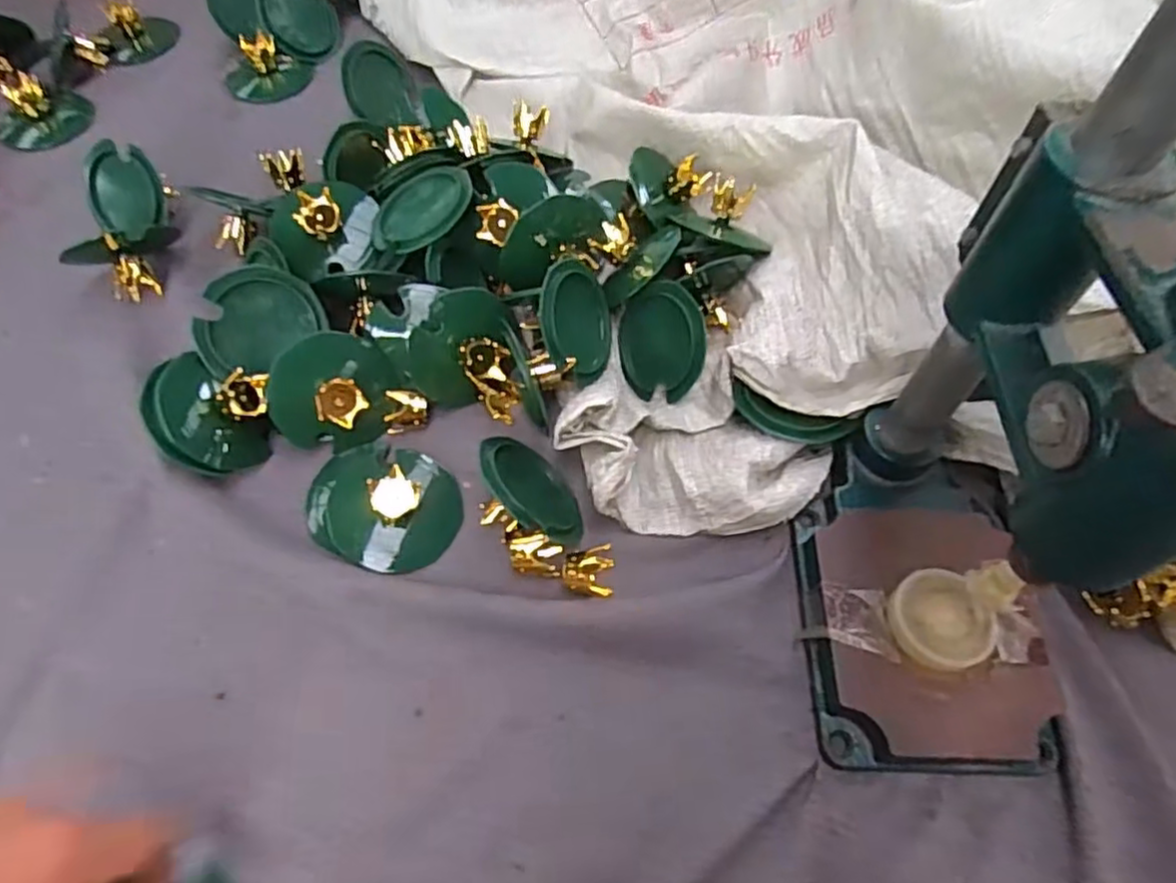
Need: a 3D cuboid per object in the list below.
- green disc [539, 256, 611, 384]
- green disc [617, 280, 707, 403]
[{"bbox_3d":[-0.006,-0.074,0.418,0.006,0.069,0.071,-3,79,32],"label":"green disc"},{"bbox_3d":[0.049,-0.063,0.437,0.018,0.065,0.069,-7,91,-37],"label":"green disc"}]

